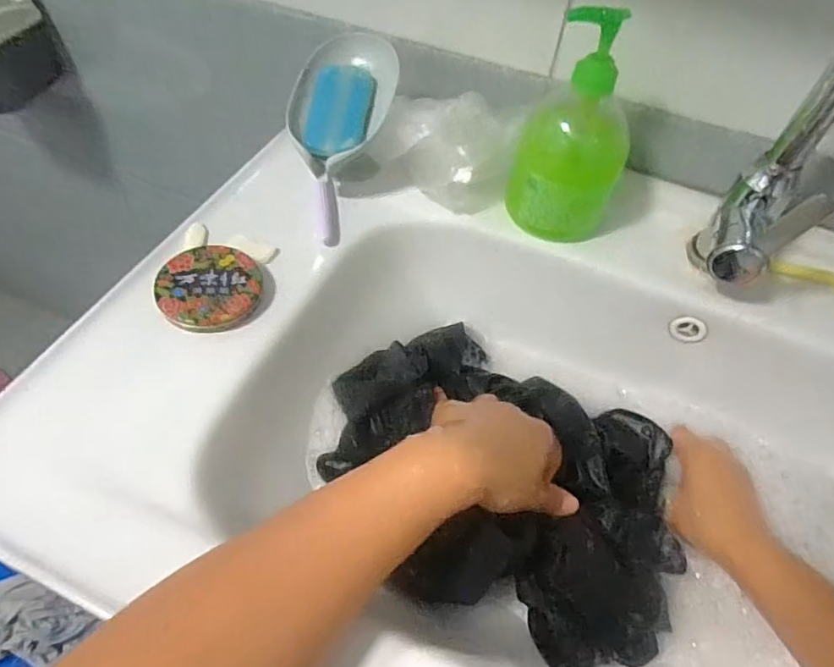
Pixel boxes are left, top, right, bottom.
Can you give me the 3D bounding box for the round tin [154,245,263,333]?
[{"bbox_3d":[-0.149,-0.033,0.402,0.069,0.012,0.073,2,53,-3],"label":"round tin"}]

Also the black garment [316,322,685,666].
[{"bbox_3d":[0.070,0.095,0.408,0.266,0.090,0.219,22,55,12],"label":"black garment"}]

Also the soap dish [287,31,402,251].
[{"bbox_3d":[-0.061,-0.159,0.455,0.084,0.099,0.137,2,53,-3],"label":"soap dish"}]

